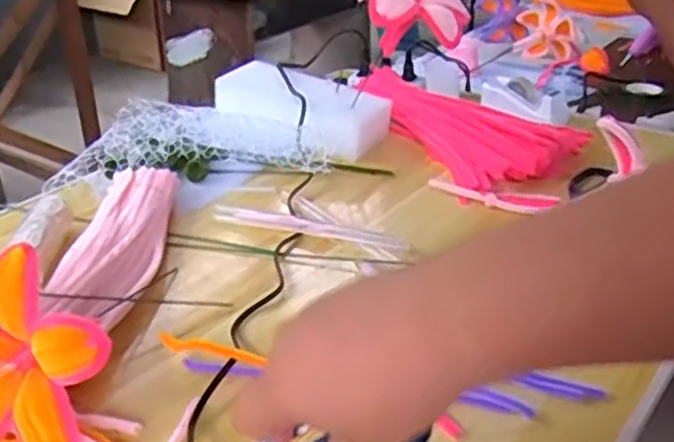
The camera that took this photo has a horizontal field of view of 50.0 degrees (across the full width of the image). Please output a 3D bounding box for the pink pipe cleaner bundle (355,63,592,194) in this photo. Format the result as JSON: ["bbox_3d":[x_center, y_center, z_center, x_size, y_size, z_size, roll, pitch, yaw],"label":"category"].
[{"bbox_3d":[0.133,-0.117,0.833,0.137,0.060,0.296,-12,31,-19],"label":"pink pipe cleaner bundle"}]

